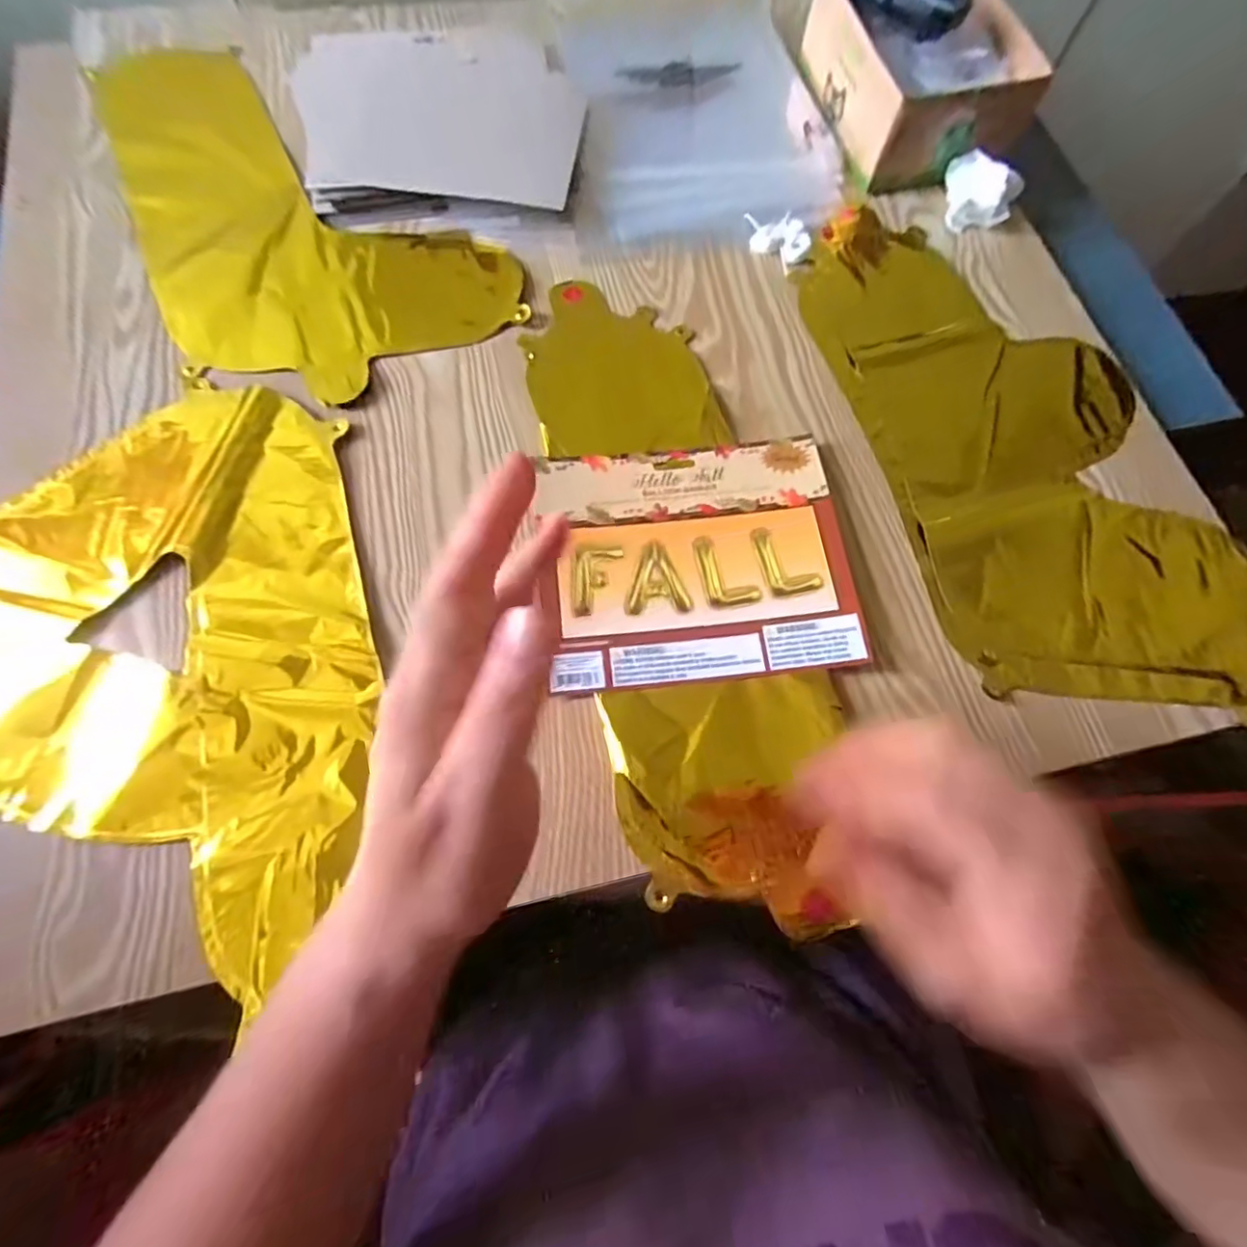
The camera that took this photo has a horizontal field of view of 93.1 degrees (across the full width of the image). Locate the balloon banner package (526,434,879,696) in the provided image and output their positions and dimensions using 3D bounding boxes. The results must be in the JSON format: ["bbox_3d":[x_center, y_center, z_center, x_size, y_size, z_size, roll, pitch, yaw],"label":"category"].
[{"bbox_3d":[0.045,-0.043,0.373,0.186,0.011,0.160,-5,70,-4],"label":"balloon banner package"}]

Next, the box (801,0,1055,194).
[{"bbox_3d":[0.241,-0.461,0.486,0.134,0.077,0.192,-13,71,-6],"label":"box"}]

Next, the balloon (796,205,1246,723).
[{"bbox_3d":[0.268,-0.138,0.411,0.198,0.009,0.411,-12,71,-6],"label":"balloon"}]

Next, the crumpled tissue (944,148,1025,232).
[{"bbox_3d":[0.293,-0.350,0.476,0.057,0.033,0.045,2,70,-1],"label":"crumpled tissue"}]

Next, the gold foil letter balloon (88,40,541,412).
[{"bbox_3d":[-0.266,-0.337,0.466,0.232,0.011,0.399,-29,74,-11],"label":"gold foil letter balloon"}]

